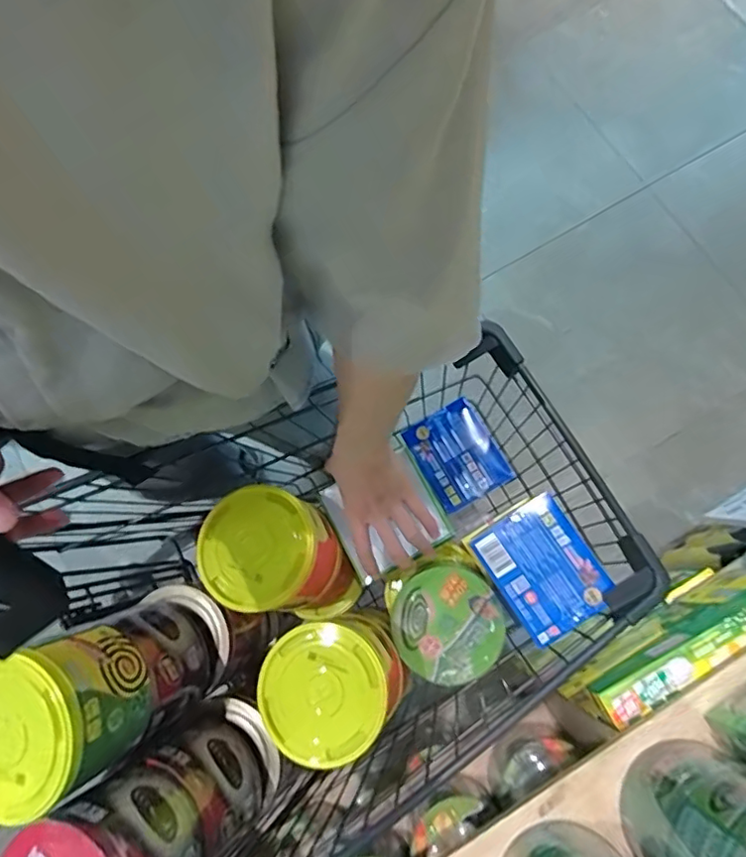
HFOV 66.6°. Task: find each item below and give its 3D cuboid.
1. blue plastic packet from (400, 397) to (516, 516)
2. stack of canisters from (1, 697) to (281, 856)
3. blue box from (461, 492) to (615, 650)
[{"bbox_3d":[0.122,0.037,0.813,0.118,0.030,0.135,-28,76,-6],"label":"blue plastic packet"},{"bbox_3d":[-0.201,0.374,0.550,0.131,0.252,0.123,-46,77,21],"label":"stack of canisters"},{"bbox_3d":[0.181,0.151,0.616,0.106,0.024,0.136,-31,77,-7],"label":"blue box"}]

